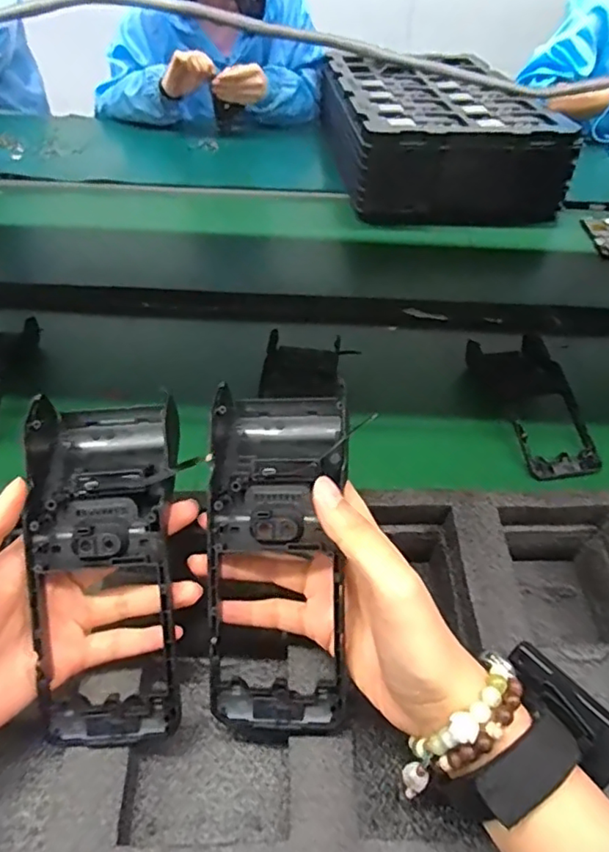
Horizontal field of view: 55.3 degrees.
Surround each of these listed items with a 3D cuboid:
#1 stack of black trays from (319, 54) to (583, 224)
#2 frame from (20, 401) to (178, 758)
[{"bbox_3d":[0.219,-0.546,1.038,0.327,0.118,0.503,-3,46,-6],"label":"stack of black trays"},{"bbox_3d":[-0.103,0.073,0.310,0.082,0.046,0.182,-6,78,-8],"label":"frame"}]

